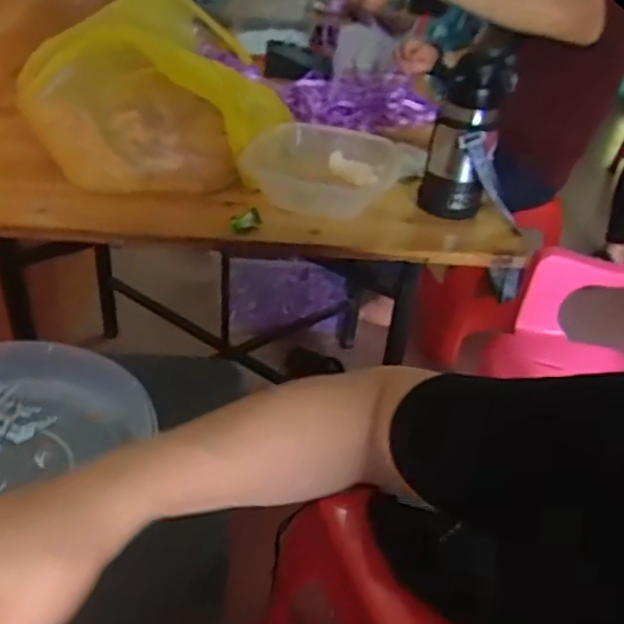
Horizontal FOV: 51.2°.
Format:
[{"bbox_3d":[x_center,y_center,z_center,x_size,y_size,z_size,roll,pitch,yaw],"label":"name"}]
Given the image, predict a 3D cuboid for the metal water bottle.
[{"bbox_3d":[0.206,-0.237,0.871,0.090,0.226,0.076,13,36,8],"label":"metal water bottle"}]

